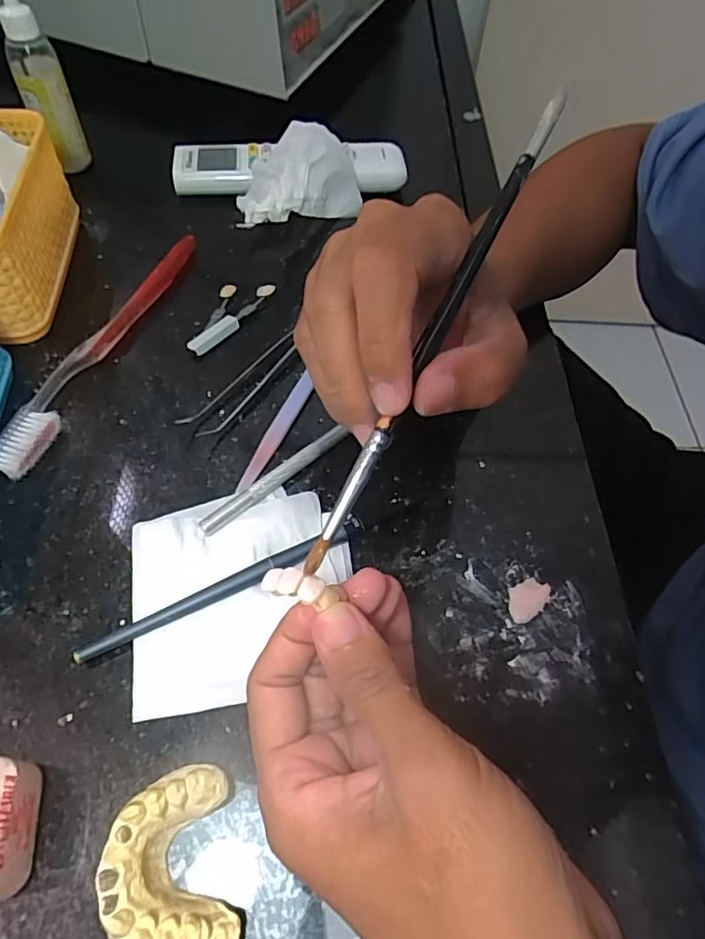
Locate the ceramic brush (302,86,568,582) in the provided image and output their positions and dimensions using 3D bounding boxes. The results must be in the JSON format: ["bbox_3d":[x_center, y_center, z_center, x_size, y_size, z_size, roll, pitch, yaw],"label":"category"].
[{"bbox_3d":[0.031,-0.053,0.189,0.006,0.005,0.193,26,80,14],"label":"ceramic brush"}]

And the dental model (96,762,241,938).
[{"bbox_3d":[-0.060,0.130,0.184,0.038,0.025,0.054,-10,59,-8],"label":"dental model"}]

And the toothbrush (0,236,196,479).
[{"bbox_3d":[-0.139,-0.072,0.313,0.022,0.014,0.181,17,59,9],"label":"toothbrush"}]

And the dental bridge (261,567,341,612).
[{"bbox_3d":[-0.017,0.039,0.183,0.025,0.007,0.010,13,58,-2],"label":"dental bridge"}]

